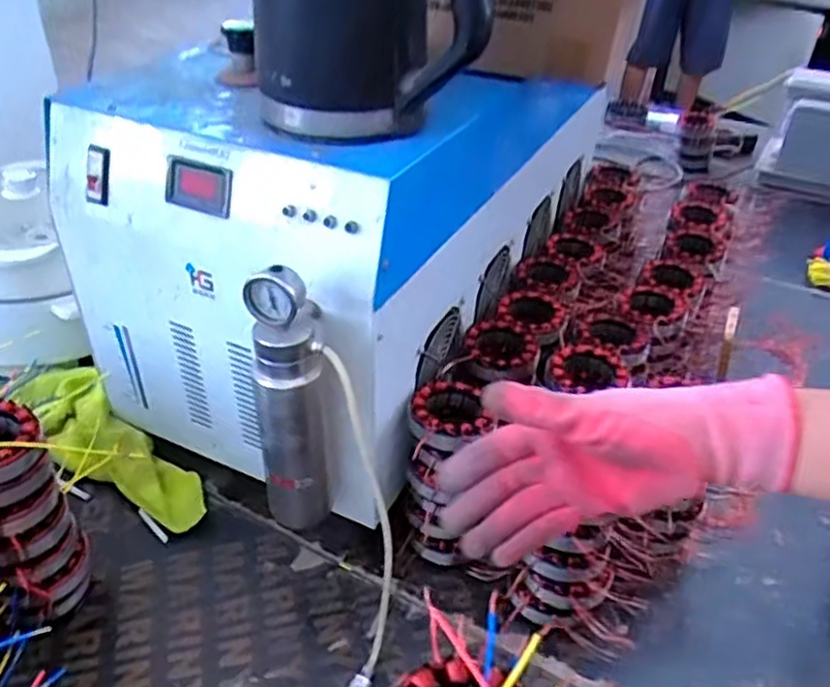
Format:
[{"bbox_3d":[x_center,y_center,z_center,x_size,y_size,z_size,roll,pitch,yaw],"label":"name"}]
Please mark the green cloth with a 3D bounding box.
[{"bbox_3d":[-0.362,0.109,0.824,0.298,0.080,0.086,26,42,28],"label":"green cloth"}]

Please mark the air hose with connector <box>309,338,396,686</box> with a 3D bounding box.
[{"bbox_3d":[-0.050,0.170,0.603,0.077,0.301,0.244,1,35,-2],"label":"air hose with connector"}]

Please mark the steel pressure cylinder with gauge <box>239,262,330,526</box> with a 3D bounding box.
[{"bbox_3d":[-0.108,0.052,0.621,0.062,0.254,0.062,-6,37,-13],"label":"steel pressure cylinder with gauge"}]

